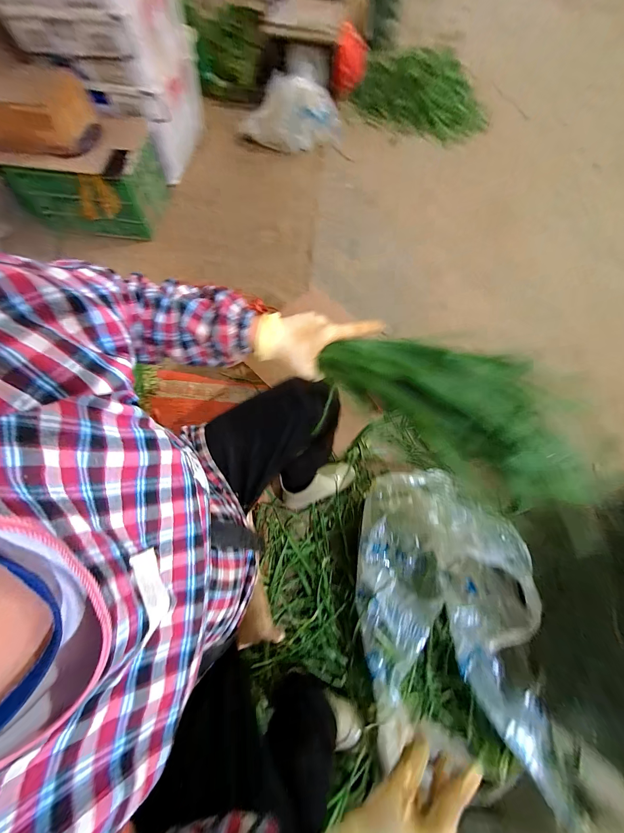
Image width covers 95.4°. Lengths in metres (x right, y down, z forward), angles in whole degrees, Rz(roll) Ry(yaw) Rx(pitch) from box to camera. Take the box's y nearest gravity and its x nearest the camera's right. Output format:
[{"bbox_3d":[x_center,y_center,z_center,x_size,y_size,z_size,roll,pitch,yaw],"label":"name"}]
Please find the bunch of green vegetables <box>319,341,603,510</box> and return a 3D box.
[{"bbox_3d":[0.161,-0.023,0.336,0.302,0.053,0.141,36,72,17],"label":"bunch of green vegetables"}]

